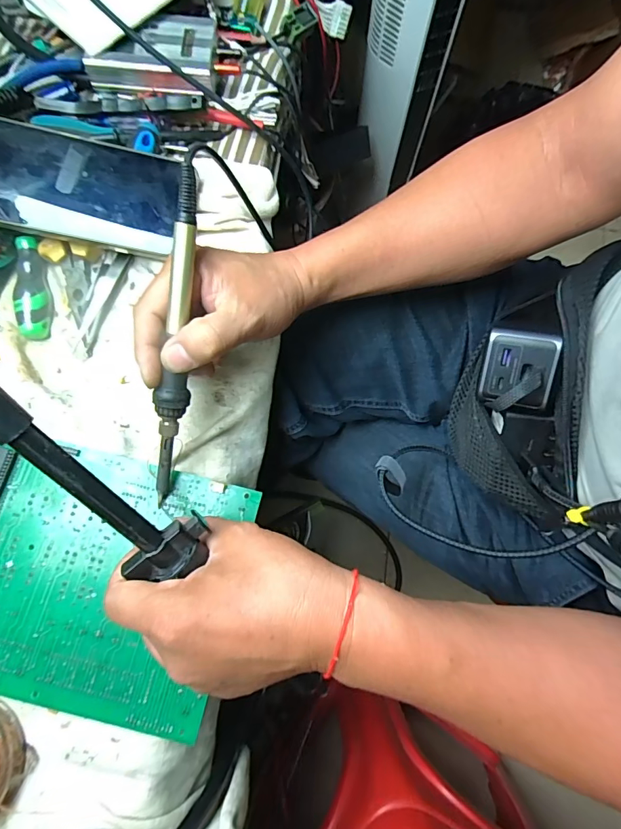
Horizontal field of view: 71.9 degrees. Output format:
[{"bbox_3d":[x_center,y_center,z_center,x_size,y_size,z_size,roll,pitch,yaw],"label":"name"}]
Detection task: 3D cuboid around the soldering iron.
[{"bbox_3d":[-0.082,-0.039,0.264,0.017,0.018,0.204,10,104,2],"label":"soldering iron"}]

